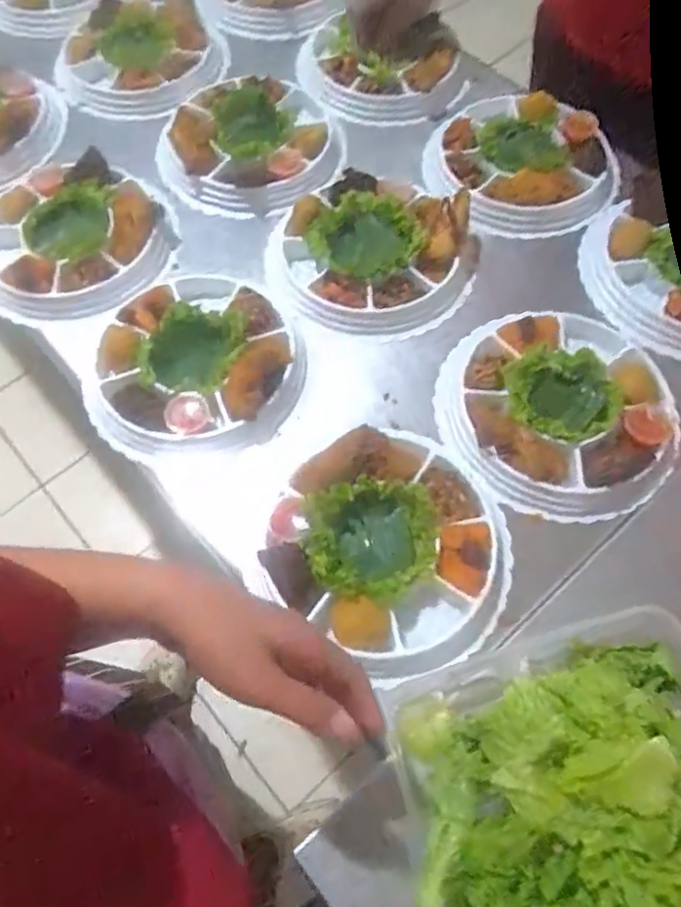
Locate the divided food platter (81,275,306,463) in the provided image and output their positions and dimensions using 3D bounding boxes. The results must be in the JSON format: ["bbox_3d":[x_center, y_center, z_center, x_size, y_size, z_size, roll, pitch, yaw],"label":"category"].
[{"bbox_3d":[-0.146,-0.094,0.644,0.220,0.045,0.220,-1,63,2],"label":"divided food platter"}]

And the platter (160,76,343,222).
[{"bbox_3d":[-0.111,-0.372,0.787,0.218,0.047,0.210,-1,63,2],"label":"platter"}]

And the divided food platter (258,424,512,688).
[{"bbox_3d":[0.047,0.074,0.553,0.197,0.057,0.191,-1,63,2],"label":"divided food platter"}]

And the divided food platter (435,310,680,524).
[{"bbox_3d":[0.202,-0.046,0.613,0.208,0.042,0.208,-1,63,2],"label":"divided food platter"}]

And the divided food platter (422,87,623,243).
[{"bbox_3d":[0.212,-0.345,0.768,0.221,0.048,0.210,-1,63,2],"label":"divided food platter"}]

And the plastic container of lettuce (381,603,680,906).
[{"bbox_3d":[0.165,0.242,0.407,0.239,0.130,0.249,-16,64,-6],"label":"plastic container of lettuce"}]

